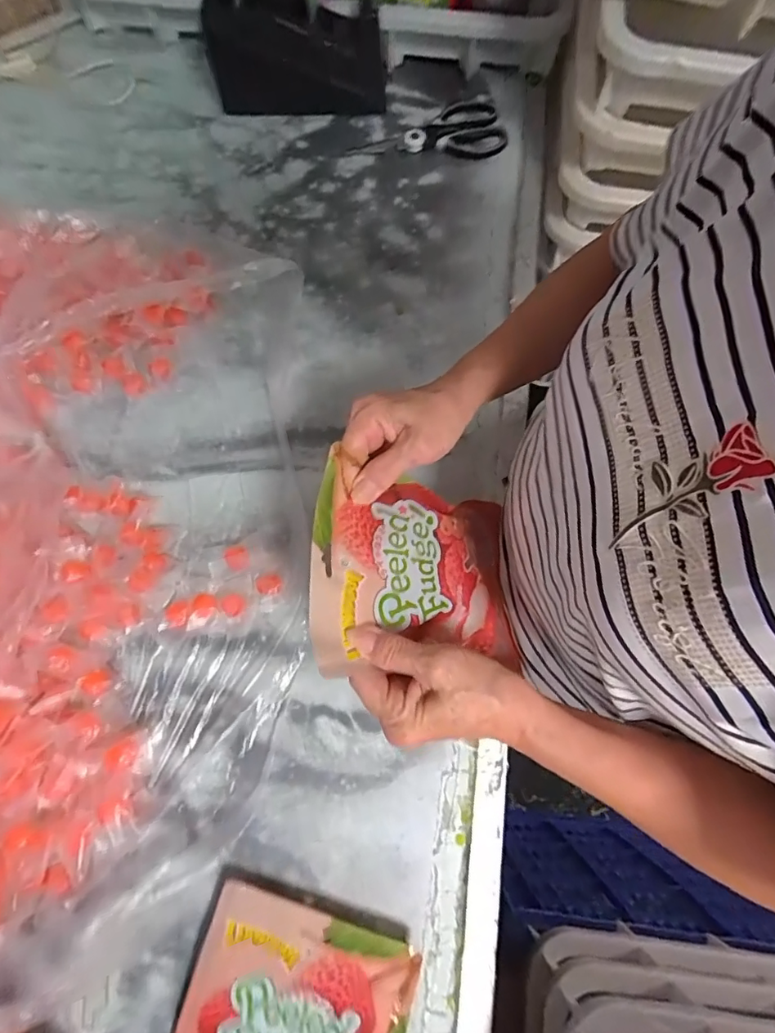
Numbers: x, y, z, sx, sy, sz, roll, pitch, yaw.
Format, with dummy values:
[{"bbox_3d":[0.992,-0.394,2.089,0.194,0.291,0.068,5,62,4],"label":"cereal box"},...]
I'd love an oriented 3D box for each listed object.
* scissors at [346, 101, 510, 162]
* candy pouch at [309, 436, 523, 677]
[{"bbox_3d":[0.050,-0.465,0.604,0.181,0.011,0.084,-14,74,-4],"label":"scissors"},{"bbox_3d":[0.033,0.040,0.373,0.194,0.023,0.135,12,70,-39],"label":"candy pouch"}]

